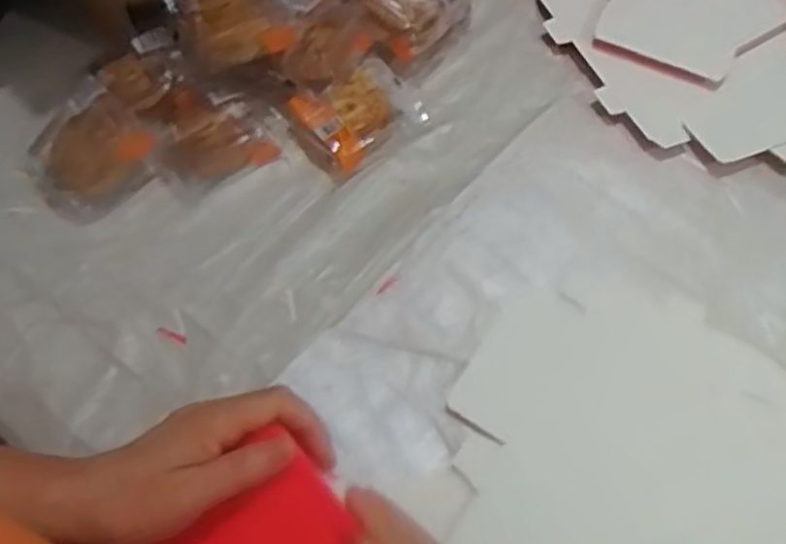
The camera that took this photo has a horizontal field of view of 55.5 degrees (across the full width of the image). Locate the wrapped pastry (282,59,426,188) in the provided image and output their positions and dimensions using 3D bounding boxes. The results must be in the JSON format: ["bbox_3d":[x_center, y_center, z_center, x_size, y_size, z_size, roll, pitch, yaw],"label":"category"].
[{"bbox_3d":[-0.032,-0.143,0.680,0.107,0.032,0.084,-32,66,-13],"label":"wrapped pastry"}]

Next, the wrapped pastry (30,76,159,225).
[{"bbox_3d":[-0.265,-0.103,0.649,0.103,0.061,0.084,-40,68,-17],"label":"wrapped pastry"}]

